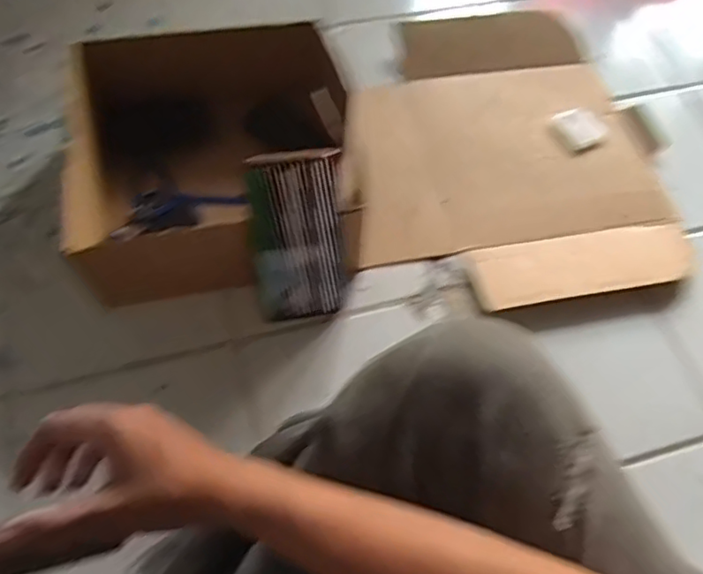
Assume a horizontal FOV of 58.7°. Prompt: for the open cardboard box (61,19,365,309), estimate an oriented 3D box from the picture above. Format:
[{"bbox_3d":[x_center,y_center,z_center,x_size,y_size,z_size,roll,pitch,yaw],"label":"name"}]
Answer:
[{"bbox_3d":[-0.129,-0.138,0.629,0.269,0.097,0.261,-8,62,-8],"label":"open cardboard box"}]

